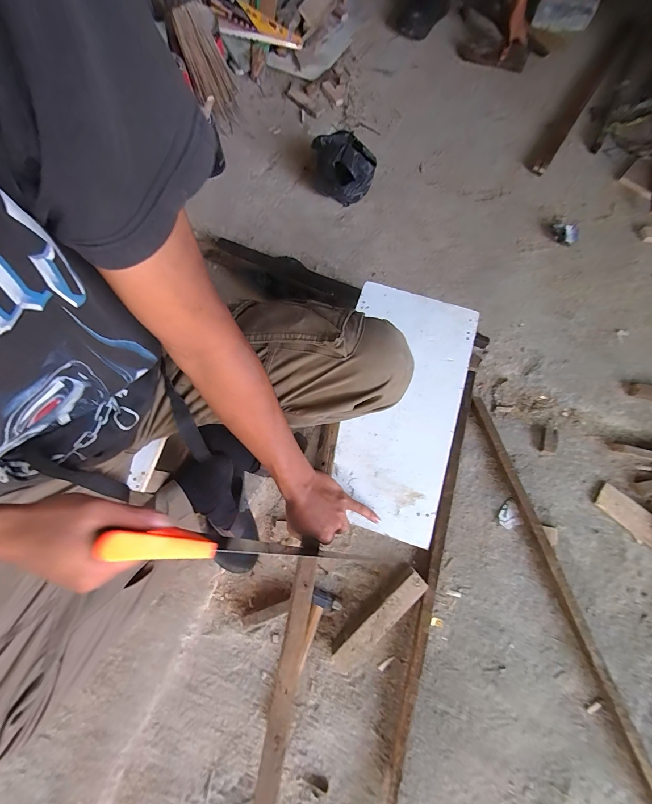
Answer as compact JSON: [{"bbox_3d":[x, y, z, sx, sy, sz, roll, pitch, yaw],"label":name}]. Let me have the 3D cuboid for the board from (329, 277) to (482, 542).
[{"bbox_3d":[0.123,-0.002,0.551,0.211,0.013,0.422,17,74,4],"label":"board"}]

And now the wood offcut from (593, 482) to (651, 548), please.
[{"bbox_3d":[0.718,0.272,0.743,0.069,0.015,0.174,-45,78,-2],"label":"wood offcut"}]

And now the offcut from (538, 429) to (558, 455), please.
[{"bbox_3d":[0.549,0.098,0.788,0.030,0.022,0.061,19,75,5],"label":"offcut"}]

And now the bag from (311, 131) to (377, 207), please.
[{"bbox_3d":[0.042,-0.660,0.899,0.134,0.171,0.175,-32,77,-9],"label":"bag"}]

